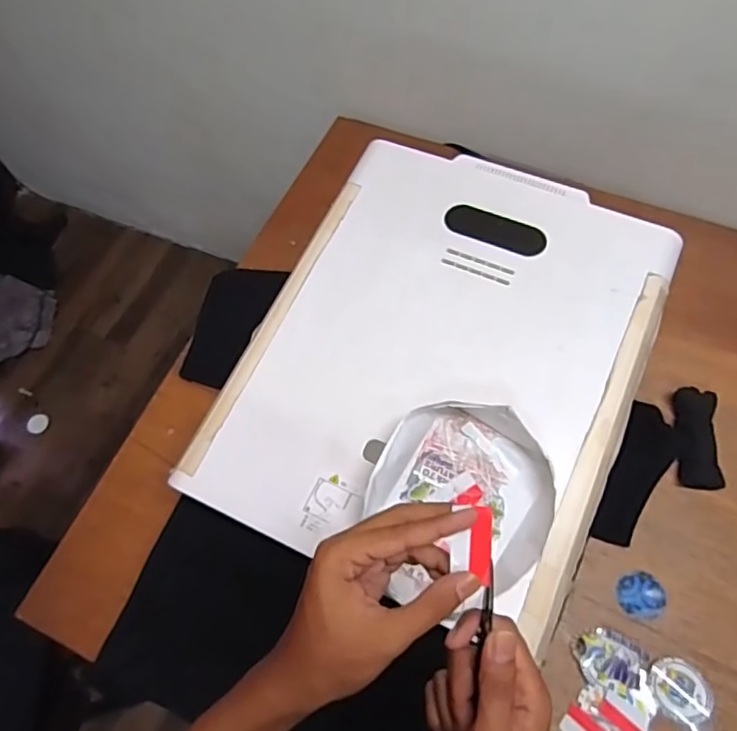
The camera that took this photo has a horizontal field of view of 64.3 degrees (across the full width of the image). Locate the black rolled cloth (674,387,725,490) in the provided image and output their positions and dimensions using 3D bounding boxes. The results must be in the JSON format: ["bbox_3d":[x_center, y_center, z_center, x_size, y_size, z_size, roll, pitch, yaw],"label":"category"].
[{"bbox_3d":[0.414,0.091,0.738,0.046,0.027,0.124,5,67,5],"label":"black rolled cloth"}]

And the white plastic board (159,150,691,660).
[{"bbox_3d":[0.081,-0.019,0.643,0.402,0.030,0.496,22,69,12],"label":"white plastic board"}]

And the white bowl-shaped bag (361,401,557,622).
[{"bbox_3d":[0.088,0.123,0.555,0.164,0.052,0.171,16,68,10],"label":"white bowl-shaped bag"}]

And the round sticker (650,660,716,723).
[{"bbox_3d":[0.345,0.353,0.639,0.056,0.009,0.064,-27,65,-10],"label":"round sticker"}]

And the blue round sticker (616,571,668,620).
[{"bbox_3d":[0.320,0.268,0.684,0.054,0.008,0.051,-1,66,3],"label":"blue round sticker"}]

